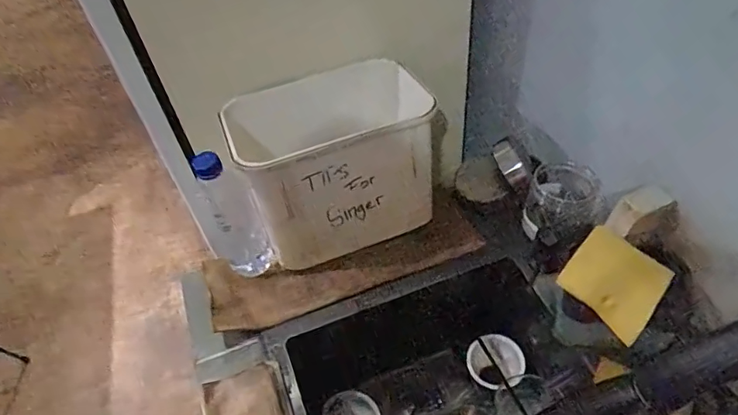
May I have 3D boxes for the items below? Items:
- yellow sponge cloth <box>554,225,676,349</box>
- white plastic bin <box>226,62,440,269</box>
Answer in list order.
[{"bbox_3d":[0.272,0.081,0.571,0.086,0.013,0.106,-47,53,4],"label":"yellow sponge cloth"},{"bbox_3d":[-0.029,-0.069,0.759,0.272,0.206,0.183,-16,50,-9],"label":"white plastic bin"}]

